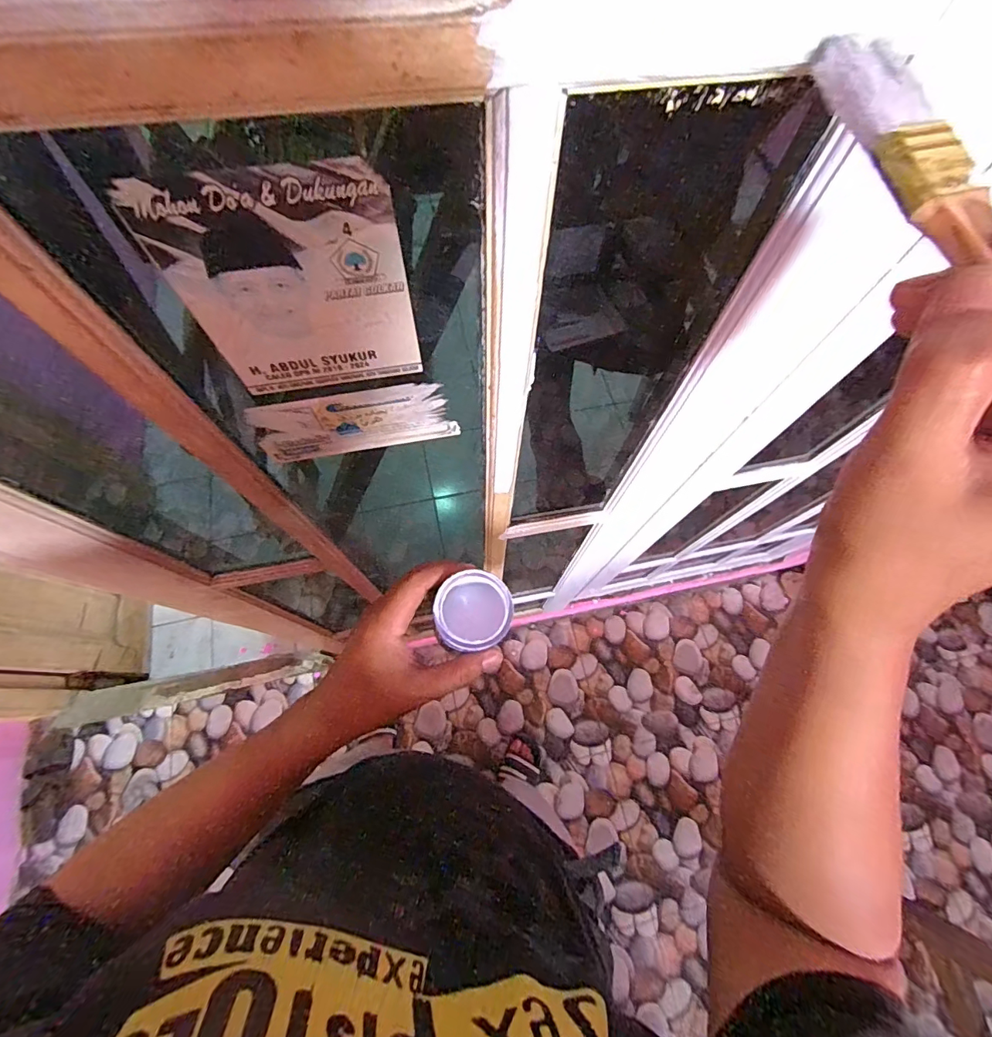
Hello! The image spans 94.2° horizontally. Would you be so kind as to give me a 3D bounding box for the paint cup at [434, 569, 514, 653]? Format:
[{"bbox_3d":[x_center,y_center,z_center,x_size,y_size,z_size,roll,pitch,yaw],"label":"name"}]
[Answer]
[{"bbox_3d":[-0.016,0.072,0.349,0.054,0.047,0.055,0,69,-1],"label":"paint cup"}]

